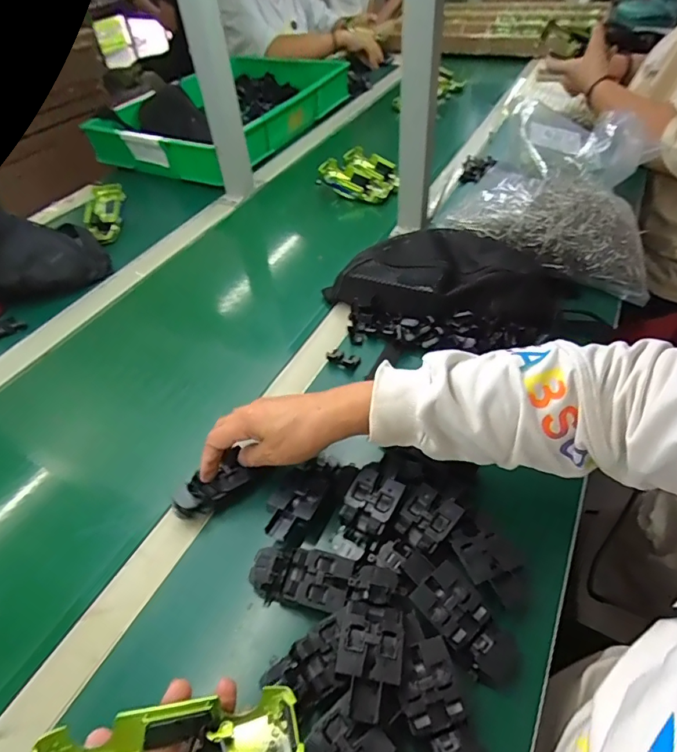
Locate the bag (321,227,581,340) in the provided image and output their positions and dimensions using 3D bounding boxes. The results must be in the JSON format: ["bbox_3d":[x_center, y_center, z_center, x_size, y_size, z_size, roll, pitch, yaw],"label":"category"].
[{"bbox_3d":[0.146,-0.136,0.613,0.306,0.062,0.159,14,49,16],"label":"bag"}]

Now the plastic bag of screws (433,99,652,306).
[{"bbox_3d":[0.324,-0.274,0.668,0.279,0.122,0.257,23,52,23],"label":"plastic bag of screws"}]

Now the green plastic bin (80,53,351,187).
[{"bbox_3d":[-0.255,-0.644,1.110,0.396,0.094,0.614,19,50,20],"label":"green plastic bin"}]

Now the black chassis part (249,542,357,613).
[{"bbox_3d":[-0.030,0.160,0.376,0.079,0.012,0.045,8,47,11],"label":"black chassis part"}]

